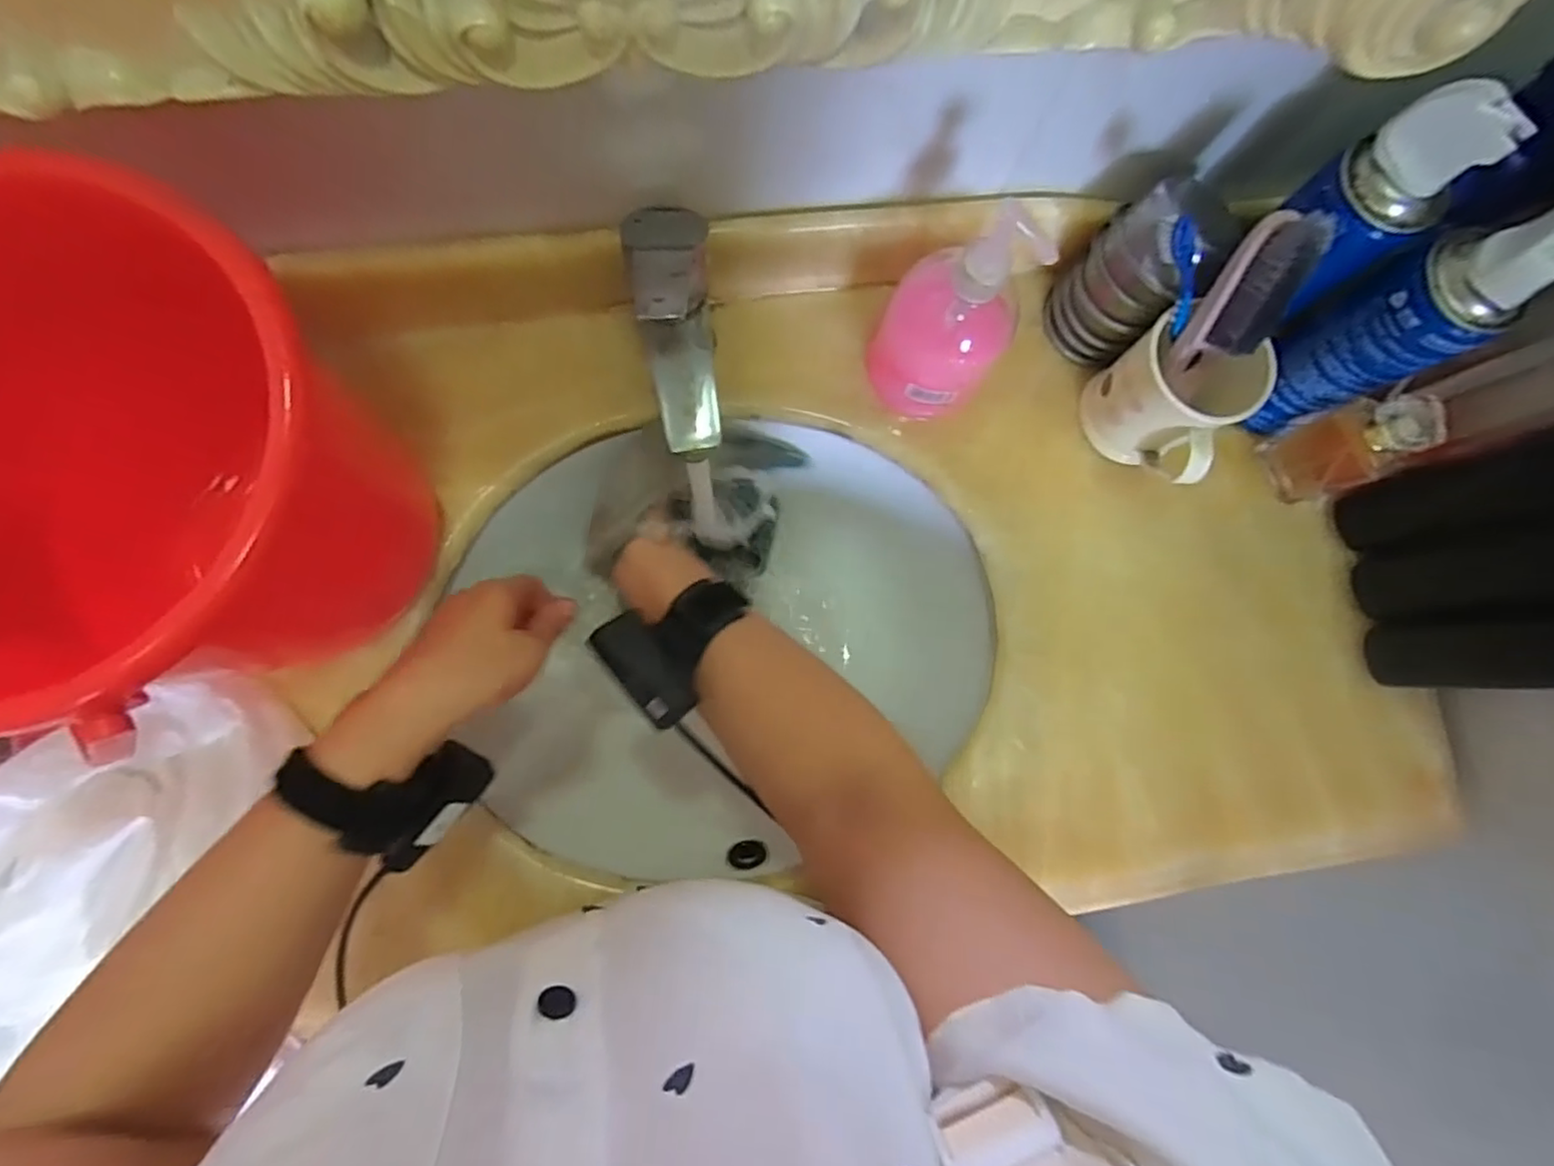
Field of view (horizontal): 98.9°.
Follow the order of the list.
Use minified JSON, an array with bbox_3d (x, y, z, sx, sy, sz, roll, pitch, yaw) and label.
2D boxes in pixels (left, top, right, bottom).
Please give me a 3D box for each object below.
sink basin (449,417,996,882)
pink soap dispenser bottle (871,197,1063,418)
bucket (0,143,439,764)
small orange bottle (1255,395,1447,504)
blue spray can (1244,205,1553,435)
[{"bbox_3d":[-0.030,0.059,0.534,0.373,0.175,0.297,7,82,-5],"label":"sink basin"},{"bbox_3d":[0.108,-0.166,0.438,0.087,0.144,0.075,44,80,1],"label":"pink soap dispenser bottle"},{"bbox_3d":[-0.315,-0.044,0.354,0.221,0.220,0.223,1,82,-6],"label":"bucket"},{"bbox_3d":[0.400,-0.094,0.466,0.031,0.113,0.054,-17,84,-8],"label":"small orange bottle"},{"bbox_3d":[0.379,-0.157,0.415,0.051,0.190,0.065,-5,83,-7],"label":"blue spray can"}]

